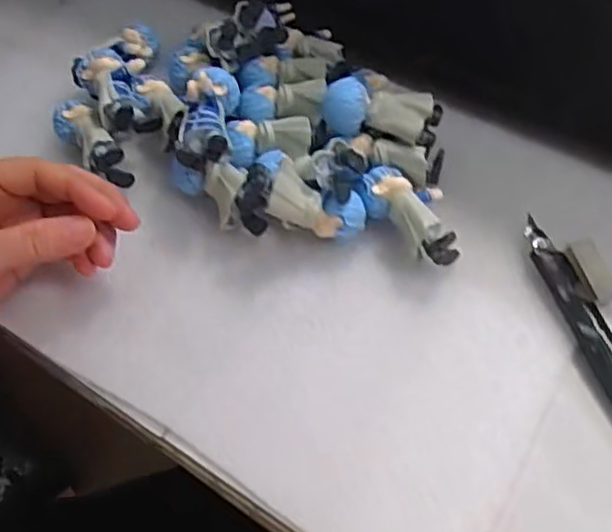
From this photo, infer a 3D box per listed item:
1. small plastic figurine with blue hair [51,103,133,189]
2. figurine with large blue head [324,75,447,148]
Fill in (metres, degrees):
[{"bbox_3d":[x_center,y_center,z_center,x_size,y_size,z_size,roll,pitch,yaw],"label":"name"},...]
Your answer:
[{"bbox_3d":[-0.123,-0.070,0.395,0.021,0.030,0.057,-31,59,-18],"label":"small plastic figurine with blue hair"},{"bbox_3d":[0.040,-0.083,0.368,0.061,0.024,0.029,3,55,5],"label":"figurine with large blue head"}]

